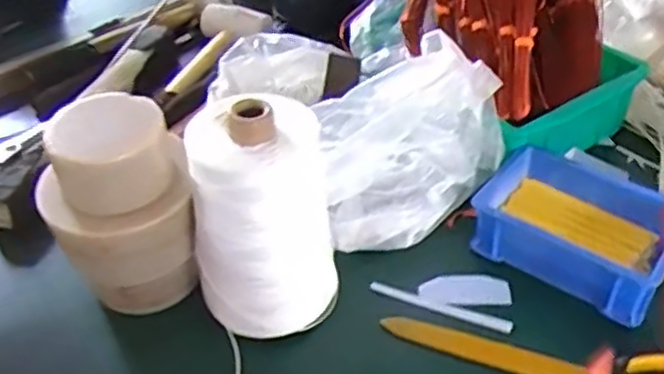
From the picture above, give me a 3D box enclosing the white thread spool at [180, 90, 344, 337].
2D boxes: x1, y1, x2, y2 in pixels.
[{"bbox_3d":[-0.051,0.021,0.490,0.098,0.160,0.083,-5,42,-1],"label":"white thread spool"}]

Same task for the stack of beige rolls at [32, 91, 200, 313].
[{"bbox_3d":[-0.156,0.015,0.516,0.104,0.150,0.103,-19,44,-16],"label":"stack of beige rolls"}]

